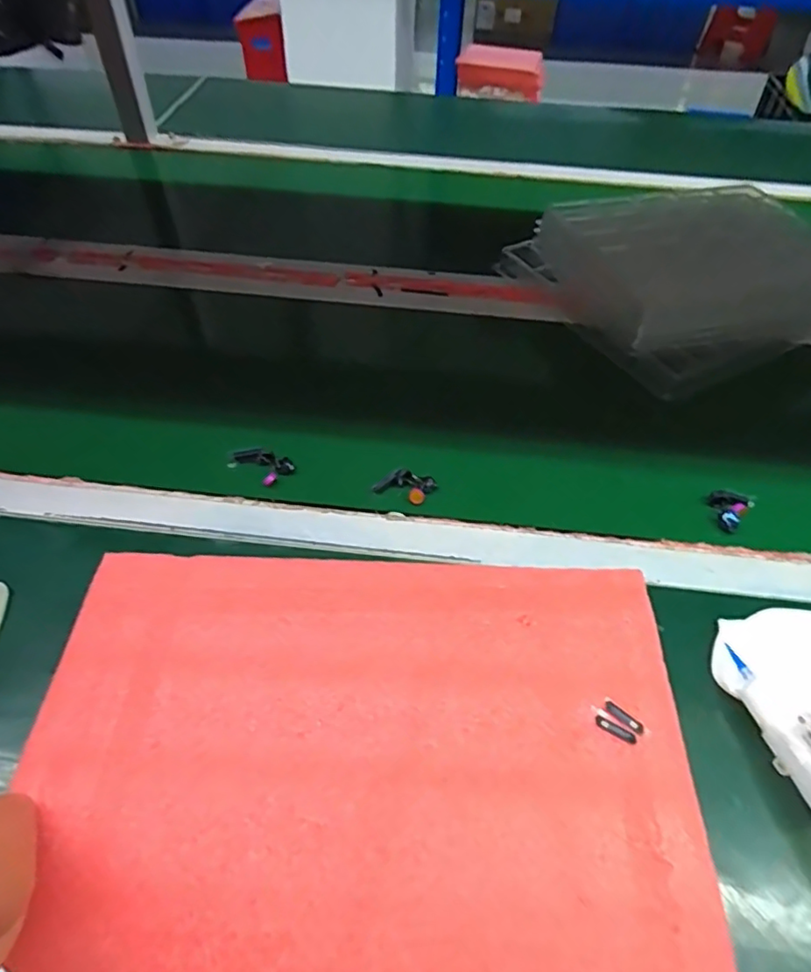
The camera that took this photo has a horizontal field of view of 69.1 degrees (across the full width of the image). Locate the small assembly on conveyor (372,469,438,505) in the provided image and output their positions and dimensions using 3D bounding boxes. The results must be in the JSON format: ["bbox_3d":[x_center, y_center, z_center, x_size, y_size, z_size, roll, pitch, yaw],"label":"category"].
[{"bbox_3d":[0.000,-0.002,0.517,0.048,0.021,0.030,22,53,16],"label":"small assembly on conveyor"}]

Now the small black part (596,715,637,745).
[{"bbox_3d":[0.136,0.157,0.379,0.027,0.004,0.008,26,54,18],"label":"small black part"}]

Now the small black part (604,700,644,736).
[{"bbox_3d":[0.143,0.150,0.384,0.027,0.004,0.009,34,58,24],"label":"small black part"}]

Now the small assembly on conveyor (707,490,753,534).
[{"bbox_3d":[0.275,0.018,0.505,0.032,0.015,0.038,34,57,23],"label":"small assembly on conveyor"}]

